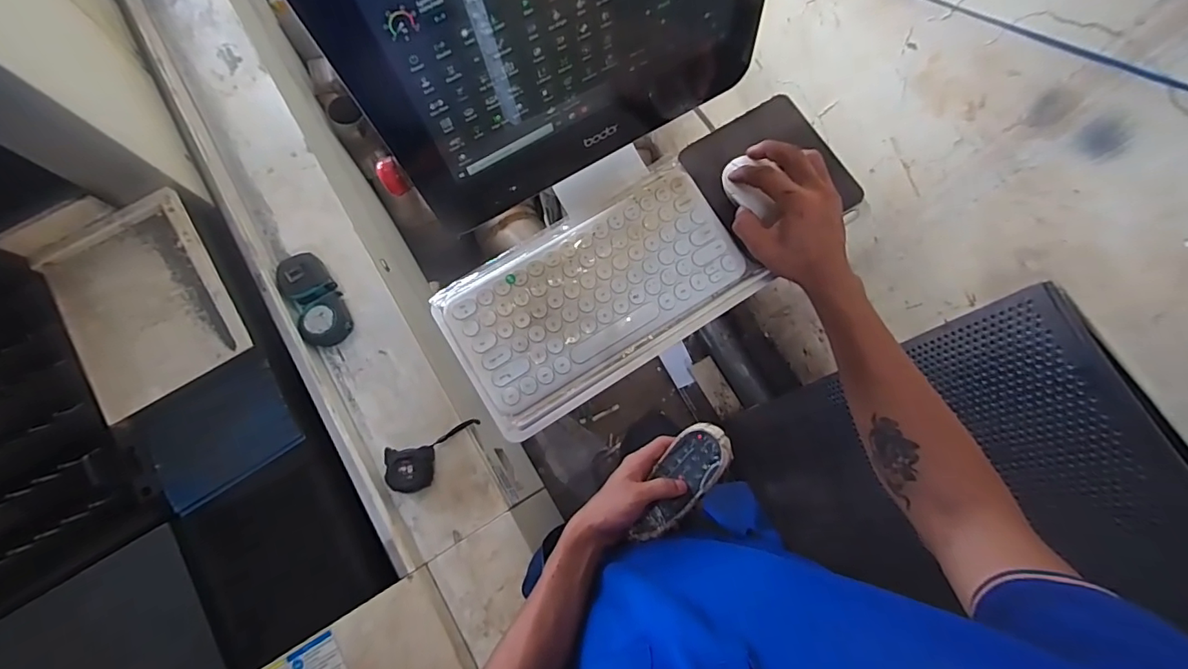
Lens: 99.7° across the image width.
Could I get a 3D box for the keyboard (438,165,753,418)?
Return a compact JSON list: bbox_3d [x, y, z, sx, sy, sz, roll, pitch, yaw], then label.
[{"bbox_3d":[0.000,-0.050,0.497,0.283,0.017,0.145,-32,79,-7],"label":"keyboard"}]

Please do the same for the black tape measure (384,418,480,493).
[{"bbox_3d":[-0.250,0.190,0.762,0.131,0.041,0.075,-19,78,-4],"label":"black tape measure"}]

